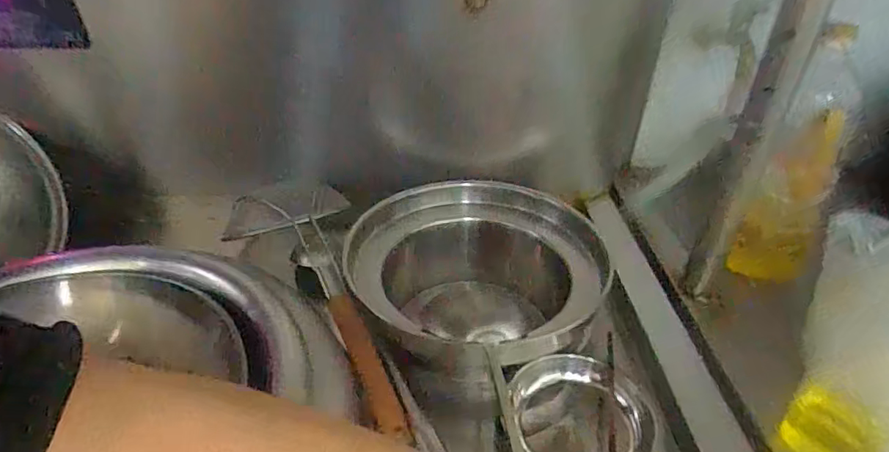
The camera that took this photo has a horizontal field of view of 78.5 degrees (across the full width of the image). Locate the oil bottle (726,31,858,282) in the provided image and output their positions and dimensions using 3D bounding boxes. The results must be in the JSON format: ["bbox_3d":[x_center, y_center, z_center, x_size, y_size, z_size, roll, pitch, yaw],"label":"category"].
[{"bbox_3d":[0.388,-0.028,0.604,0.070,0.195,0.064,27,22,33],"label":"oil bottle"}]

